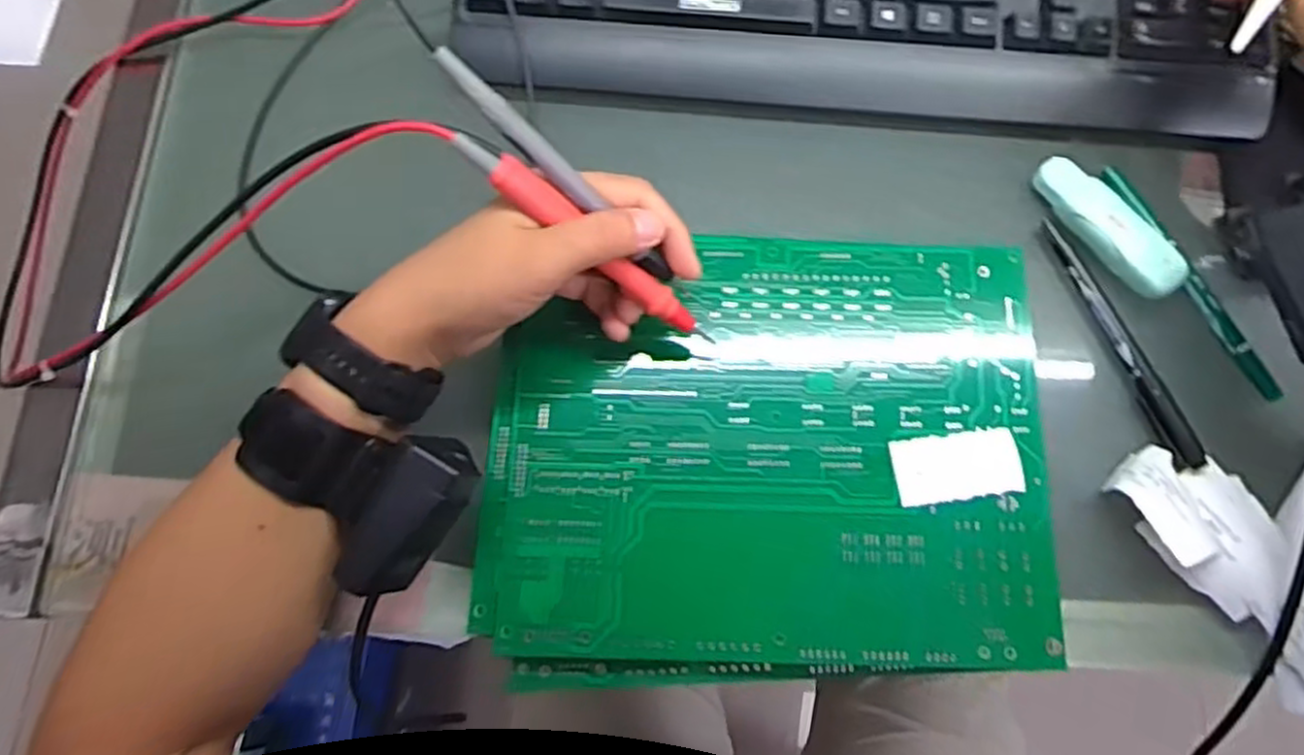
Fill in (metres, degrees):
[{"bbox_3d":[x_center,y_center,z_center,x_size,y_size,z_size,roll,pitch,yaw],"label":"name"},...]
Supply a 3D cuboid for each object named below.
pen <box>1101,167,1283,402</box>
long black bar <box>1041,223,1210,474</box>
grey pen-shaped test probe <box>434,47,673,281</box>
[{"bbox_3d":[0.274,-0.050,0.382,0.014,0.013,0.139,-28,77,-7],"label":"pen"},{"bbox_3d":[0.235,-0.019,0.379,0.011,0.008,0.139,-21,76,-5],"label":"long black bar"},{"bbox_3d":[-0.035,-0.082,0.302,0.124,0.007,0.011,40,76,-30],"label":"grey pen-shaped test probe"}]

